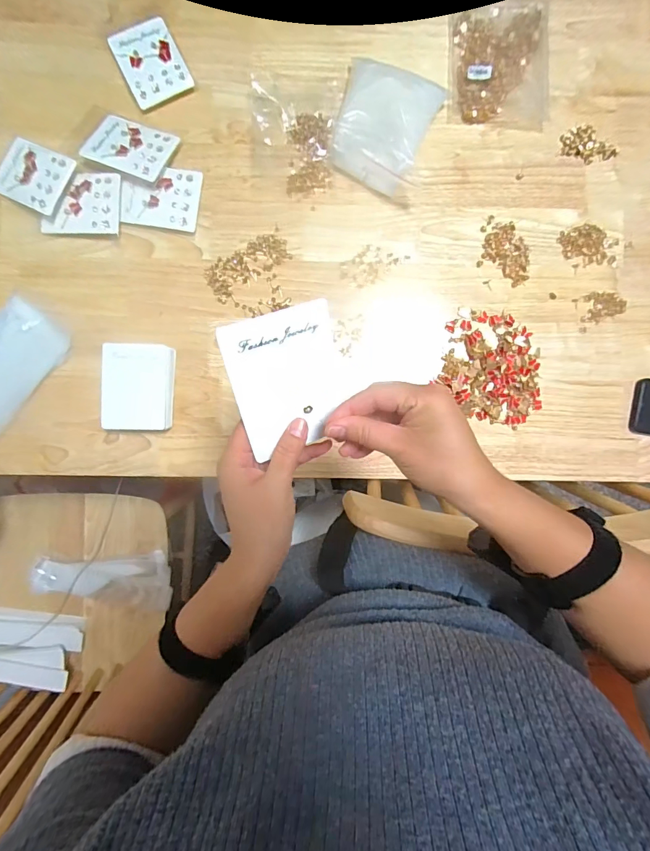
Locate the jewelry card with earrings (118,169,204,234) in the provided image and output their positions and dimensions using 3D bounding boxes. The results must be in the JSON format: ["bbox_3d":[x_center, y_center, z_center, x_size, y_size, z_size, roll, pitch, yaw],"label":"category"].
[{"bbox_3d":[-0.222,-0.306,0.541,0.102,0.013,0.080,7,90,0],"label":"jewelry card with earrings"}]

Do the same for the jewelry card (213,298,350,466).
[{"bbox_3d":[-0.024,-0.033,0.292,0.083,0.006,0.100,-24,123,-15],"label":"jewelry card"}]

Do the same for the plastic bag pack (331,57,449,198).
[{"bbox_3d":[0.080,-0.396,0.532,0.130,0.055,0.149,15,89,1],"label":"plastic bag pack"}]

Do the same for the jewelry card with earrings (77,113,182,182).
[{"bbox_3d":[-0.265,-0.371,0.540,0.114,0.011,0.084,18,74,4],"label":"jewelry card with earrings"}]

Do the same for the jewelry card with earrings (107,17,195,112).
[{"bbox_3d":[-0.238,-0.496,0.551,0.081,0.009,0.112,-26,88,-3],"label":"jewelry card with earrings"}]

